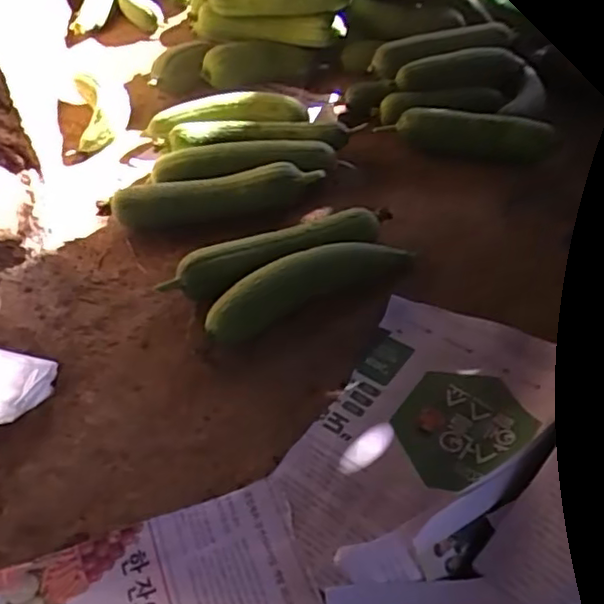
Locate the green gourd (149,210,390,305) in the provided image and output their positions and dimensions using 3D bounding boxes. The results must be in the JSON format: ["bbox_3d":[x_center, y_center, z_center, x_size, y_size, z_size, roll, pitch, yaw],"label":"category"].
[{"bbox_3d":[-0.021,-0.046,0.655,0.249,0.046,0.056,-22,50,-17],"label":"green gourd"}]

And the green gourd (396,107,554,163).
[{"bbox_3d":[0.214,-0.211,0.794,0.187,0.050,0.051,9,48,11],"label":"green gourd"}]

